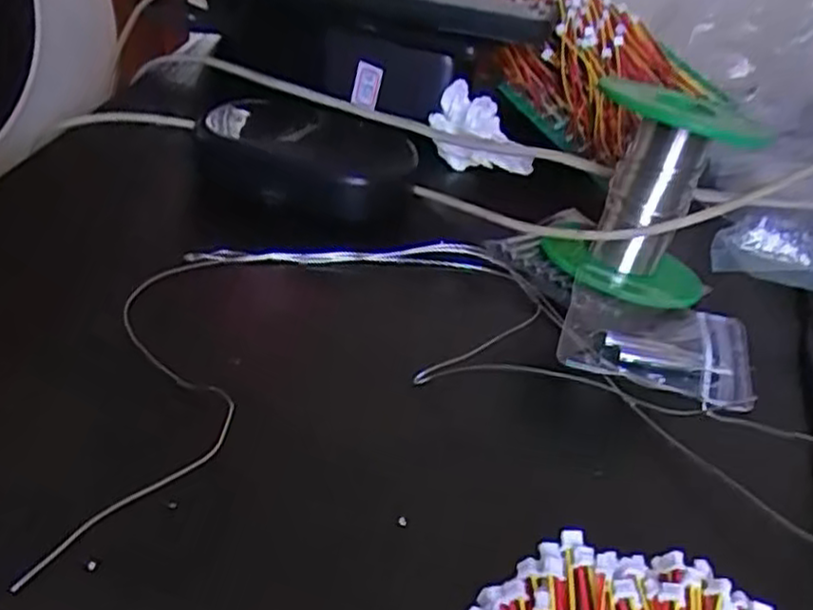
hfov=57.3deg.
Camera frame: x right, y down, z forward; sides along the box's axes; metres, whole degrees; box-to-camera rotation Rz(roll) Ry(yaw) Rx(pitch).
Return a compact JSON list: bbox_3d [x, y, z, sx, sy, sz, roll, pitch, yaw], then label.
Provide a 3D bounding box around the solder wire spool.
[{"bbox_3d":[0.096,-0.045,0.295,0.062,0.081,0.062,17,37,13],"label":"solder wire spool"}]

